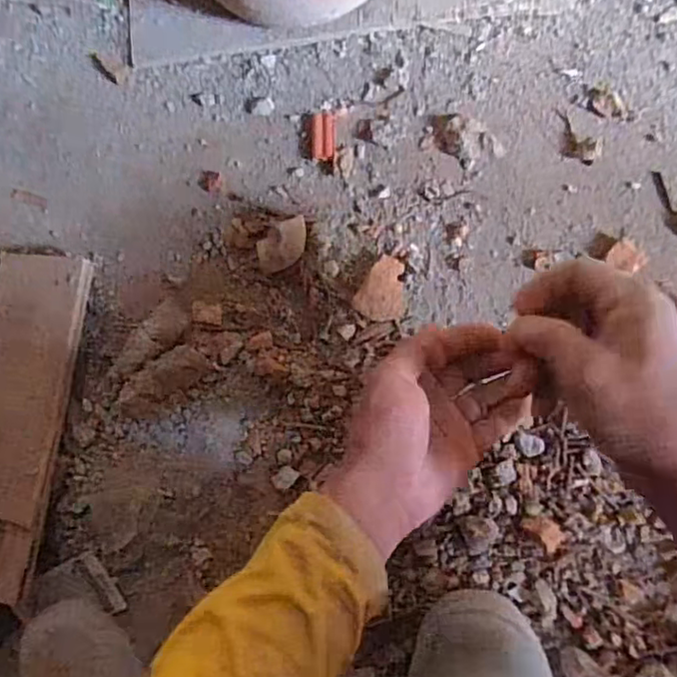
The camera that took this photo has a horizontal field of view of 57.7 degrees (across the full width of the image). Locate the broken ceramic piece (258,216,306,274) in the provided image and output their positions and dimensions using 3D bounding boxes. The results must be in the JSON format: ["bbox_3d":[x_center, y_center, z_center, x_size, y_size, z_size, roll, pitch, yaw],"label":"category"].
[{"bbox_3d":[-0.044,-0.076,0.502,0.032,0.019,0.052,42,94,-18],"label":"broken ceramic piece"}]

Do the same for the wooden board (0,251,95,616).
[{"bbox_3d":[-0.278,0.067,0.522,0.107,0.013,0.279,7,85,22],"label":"wooden board"}]

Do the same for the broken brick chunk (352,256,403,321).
[{"bbox_3d":[0.034,-0.040,0.499,0.039,0.012,0.051,2,88,9],"label":"broken brick chunk"}]

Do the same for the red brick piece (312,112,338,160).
[{"bbox_3d":[-0.012,-0.170,0.516,0.020,0.006,0.040,2,88,9],"label":"red brick piece"}]

